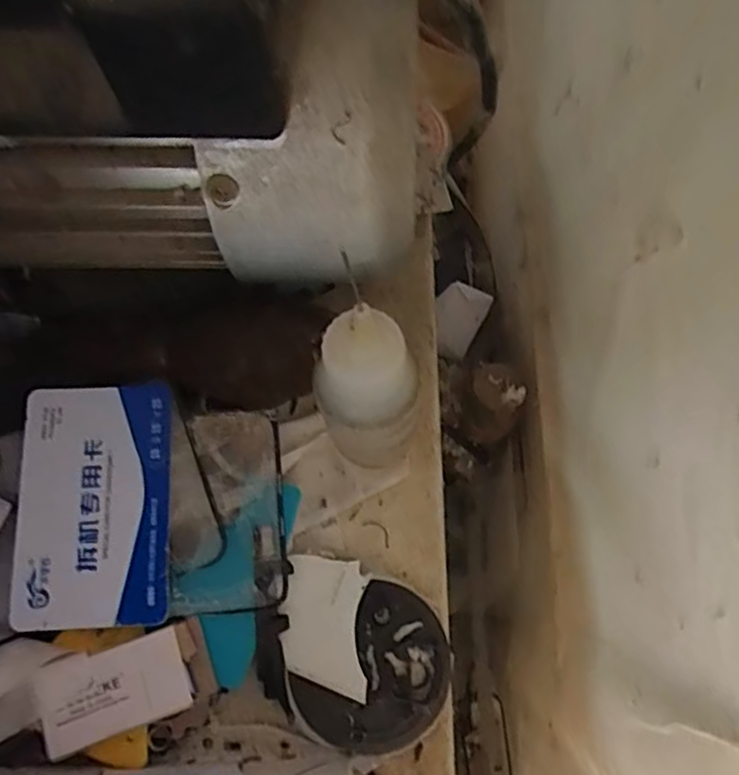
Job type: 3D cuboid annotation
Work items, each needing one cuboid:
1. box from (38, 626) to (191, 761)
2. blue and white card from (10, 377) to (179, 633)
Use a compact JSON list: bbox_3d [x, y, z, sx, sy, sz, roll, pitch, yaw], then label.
[{"bbox_3d":[-0.085,0.102,0.224,0.045,0.011,0.029,-16,77,-3],"label":"box"},{"bbox_3d":[-0.099,0.042,0.241,0.055,0.005,0.085,-2,76,-4],"label":"blue and white card"}]

